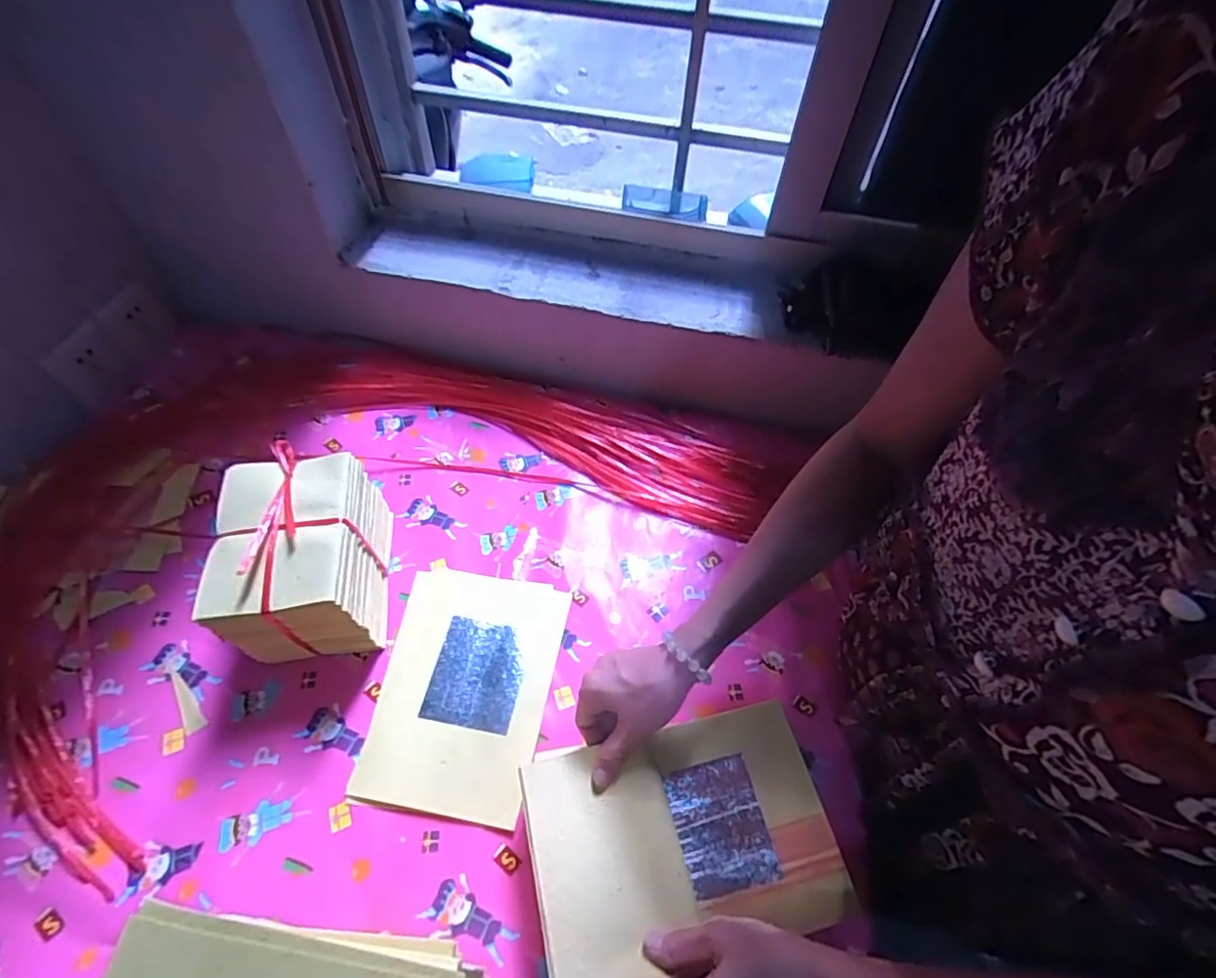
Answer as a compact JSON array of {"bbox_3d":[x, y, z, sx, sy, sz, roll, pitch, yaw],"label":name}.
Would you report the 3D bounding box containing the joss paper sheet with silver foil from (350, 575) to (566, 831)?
[{"bbox_3d":[-0.143,0.196,0.566,0.167,0.011,0.229,8,54,1],"label":"joss paper sheet with silver foil"}]

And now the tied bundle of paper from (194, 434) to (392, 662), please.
[{"bbox_3d":[-0.298,0.065,0.566,0.124,0.133,0.173,-9,56,-8],"label":"tied bundle of paper"}]

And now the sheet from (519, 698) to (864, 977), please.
[{"bbox_3d":[0.058,0.272,0.444,0.231,0.018,0.157,-11,60,-10],"label":"sheet"}]

